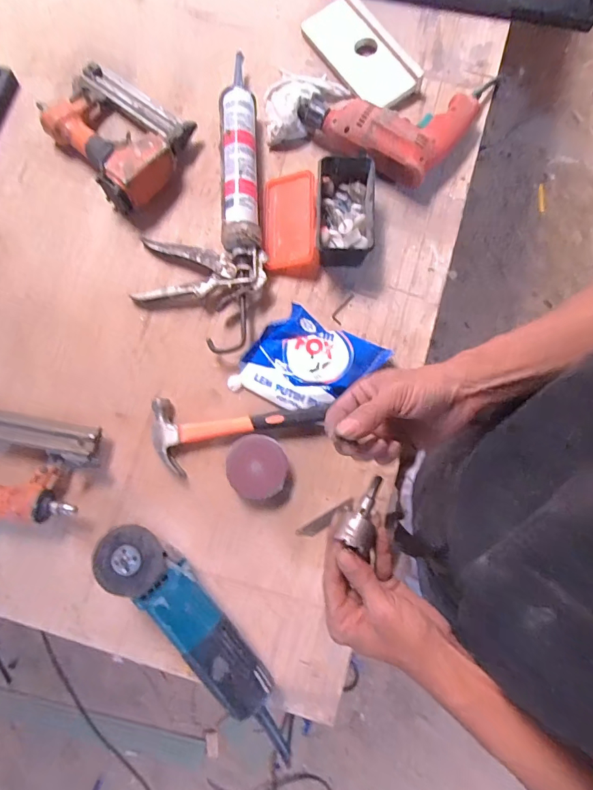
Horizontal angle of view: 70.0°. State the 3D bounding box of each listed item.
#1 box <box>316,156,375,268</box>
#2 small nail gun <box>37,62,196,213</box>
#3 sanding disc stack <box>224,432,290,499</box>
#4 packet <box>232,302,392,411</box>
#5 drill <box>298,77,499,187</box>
[{"bbox_3d":[0.069,-0.258,0.612,0.080,0.064,0.148,1,78,1],"label":"box"},{"bbox_3d":[-0.270,-0.397,0.632,0.233,0.056,0.170,43,82,9],"label":"small nail gun"},{"bbox_3d":[-0.052,0.095,0.562,0.076,0.032,0.079,13,79,3],"label":"sanding disc stack"},{"bbox_3d":[0.018,-0.040,0.588,0.174,0.024,0.137,26,80,6],"label":"packet"},{"bbox_3d":[0.150,-0.442,0.638,0.224,0.066,0.231,33,81,7],"label":"drill"}]

